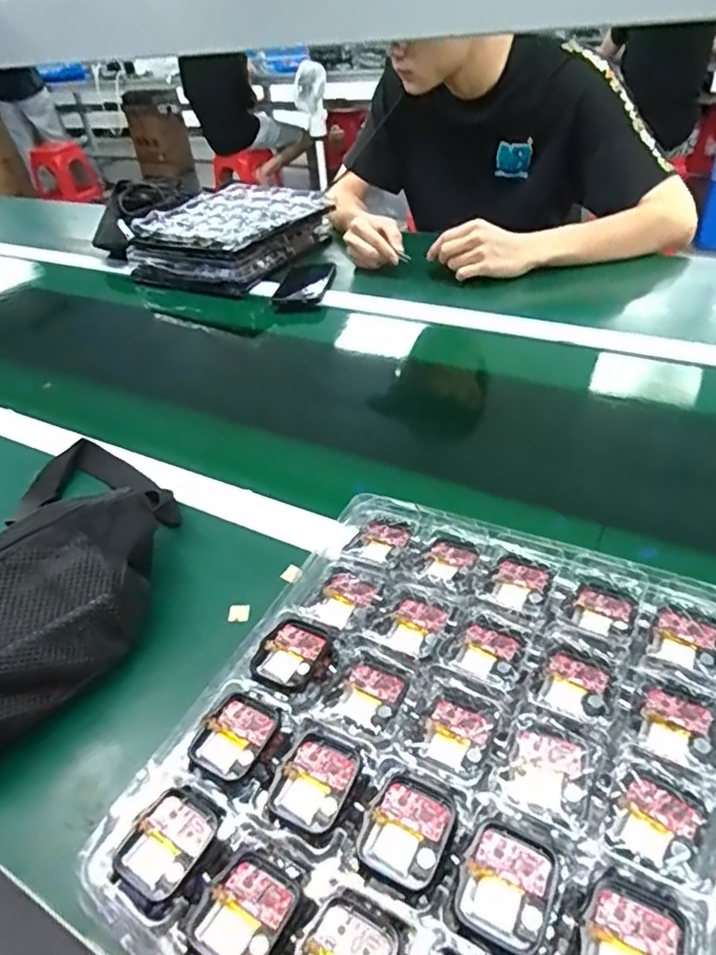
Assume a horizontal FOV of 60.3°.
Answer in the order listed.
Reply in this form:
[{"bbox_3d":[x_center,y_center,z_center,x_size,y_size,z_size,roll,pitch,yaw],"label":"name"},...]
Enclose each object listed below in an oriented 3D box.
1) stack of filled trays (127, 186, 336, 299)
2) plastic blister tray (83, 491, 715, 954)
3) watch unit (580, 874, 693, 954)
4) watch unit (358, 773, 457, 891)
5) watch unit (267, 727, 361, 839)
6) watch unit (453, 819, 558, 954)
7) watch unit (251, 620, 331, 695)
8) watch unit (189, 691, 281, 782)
[{"bbox_3d":[-0.238,-0.456,1.157,0.291,0.086,0.296,15,45,25],"label":"stack of filled trays"},{"bbox_3d":[0.053,0.132,0.322,0.265,0.019,0.289,16,45,25],"label":"plastic blister tray"},{"bbox_3d":[0.108,0.185,0.241,0.037,0.004,0.044,18,46,27],"label":"watch unit"},{"bbox_3d":[0.023,0.162,0.283,0.036,0.005,0.042,19,46,28],"label":"watch unit"},{"bbox_3d":[-0.020,0.150,0.305,0.036,0.004,0.044,14,44,23],"label":"watch unit"},{"bbox_3d":[0.064,0.173,0.263,0.036,0.006,0.043,16,45,25],"label":"watch unit"},{"bbox_3d":[-0.039,0.104,0.360,0.037,0.004,0.042,15,44,24],"label":"watch unit"},{"bbox_3d":[-0.063,0.138,0.327,0.037,0.006,0.044,17,45,26],"label":"watch unit"}]

